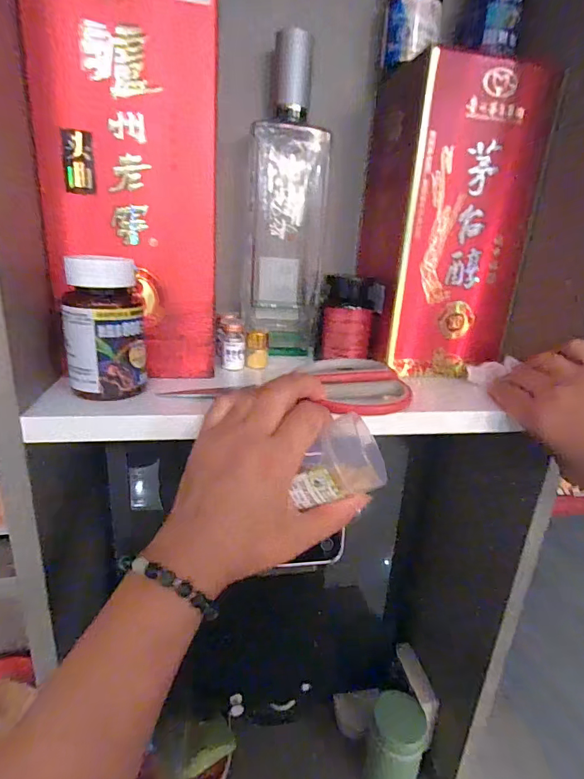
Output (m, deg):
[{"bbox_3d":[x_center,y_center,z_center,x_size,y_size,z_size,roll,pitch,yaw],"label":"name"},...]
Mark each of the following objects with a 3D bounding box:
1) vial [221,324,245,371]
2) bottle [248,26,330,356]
[{"bbox_3d":[-0.053,-0.039,0.385,0.021,0.042,0.019,0,20,-8],"label":"vial"},{"bbox_3d":[-0.005,-0.169,0.418,0.067,0.266,0.055,12,21,22],"label":"bottle"}]

